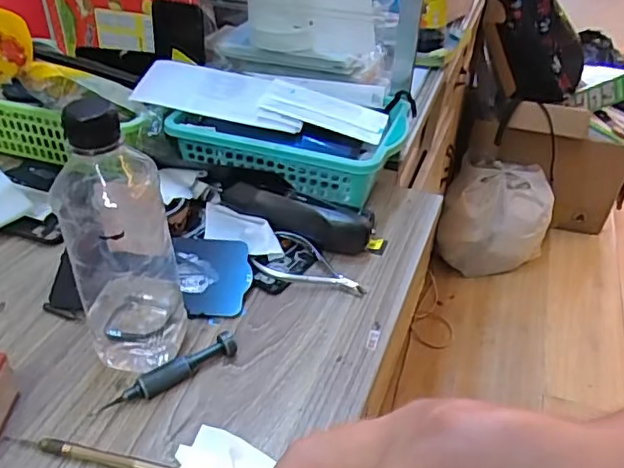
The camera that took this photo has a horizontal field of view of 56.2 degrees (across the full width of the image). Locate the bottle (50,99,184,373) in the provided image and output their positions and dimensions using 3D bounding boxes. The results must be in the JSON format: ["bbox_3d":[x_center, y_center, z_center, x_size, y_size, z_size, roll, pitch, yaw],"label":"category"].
[{"bbox_3d":[-0.126,0.004,0.385,0.066,0.195,0.058,-11,39,-15],"label":"bottle"}]

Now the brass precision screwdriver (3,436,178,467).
[{"bbox_3d":[-0.128,0.139,0.364,0.139,0.006,0.009,9,38,10],"label":"brass precision screwdriver"}]

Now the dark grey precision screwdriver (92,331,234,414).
[{"bbox_3d":[-0.099,0.098,0.409,0.099,0.017,0.012,-23,43,-28],"label":"dark grey precision screwdriver"}]

